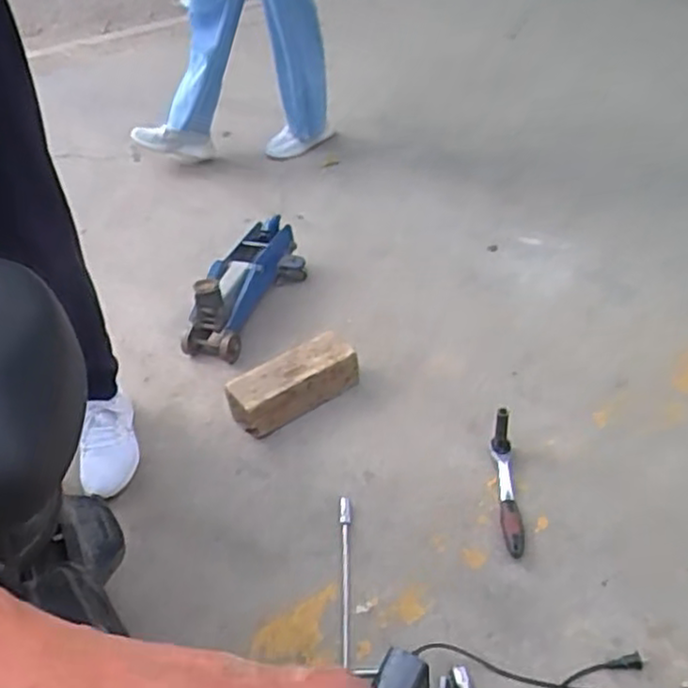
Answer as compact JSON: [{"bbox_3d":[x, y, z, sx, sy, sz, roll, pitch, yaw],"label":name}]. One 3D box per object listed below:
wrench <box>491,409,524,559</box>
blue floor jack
[{"bbox_3d":[0.275,0.231,1.188,0.033,0.080,0.245,-1,43,2],"label":"wrench"},{"bbox_3d":[-0.231,-0.144,1.630,0.160,0.163,0.384,18,47,20],"label":"blue floor jack"}]

